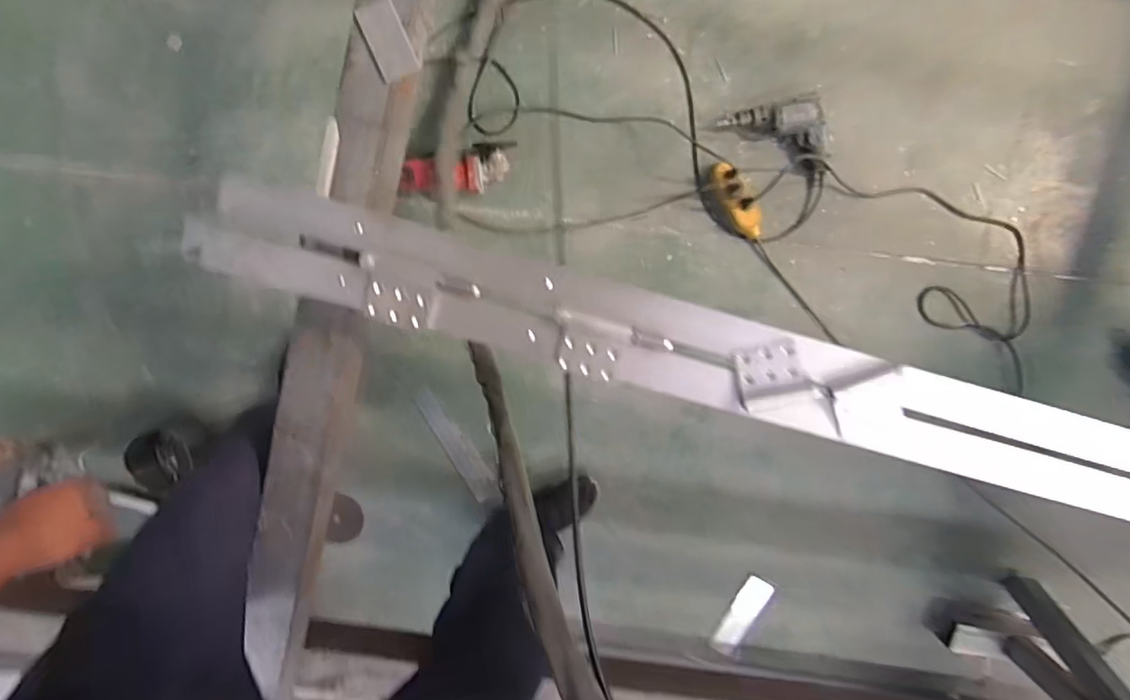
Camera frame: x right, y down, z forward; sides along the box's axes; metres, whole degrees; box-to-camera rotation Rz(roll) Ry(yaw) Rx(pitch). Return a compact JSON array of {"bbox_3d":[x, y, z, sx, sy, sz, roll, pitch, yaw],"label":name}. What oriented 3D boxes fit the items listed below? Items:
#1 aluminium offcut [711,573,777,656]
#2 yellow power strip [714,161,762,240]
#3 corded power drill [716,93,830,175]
[{"bbox_3d":[0.426,0.635,1.367,0.067,0.022,0.202,29,95,-4],"label":"aluminium offcut"},{"bbox_3d":[0.364,-0.314,1.192,0.064,0.048,0.176,-33,96,3],"label":"yellow power strip"},{"bbox_3d":[0.440,-0.434,1.181,0.209,0.059,0.152,-12,96,1],"label":"corded power drill"}]

